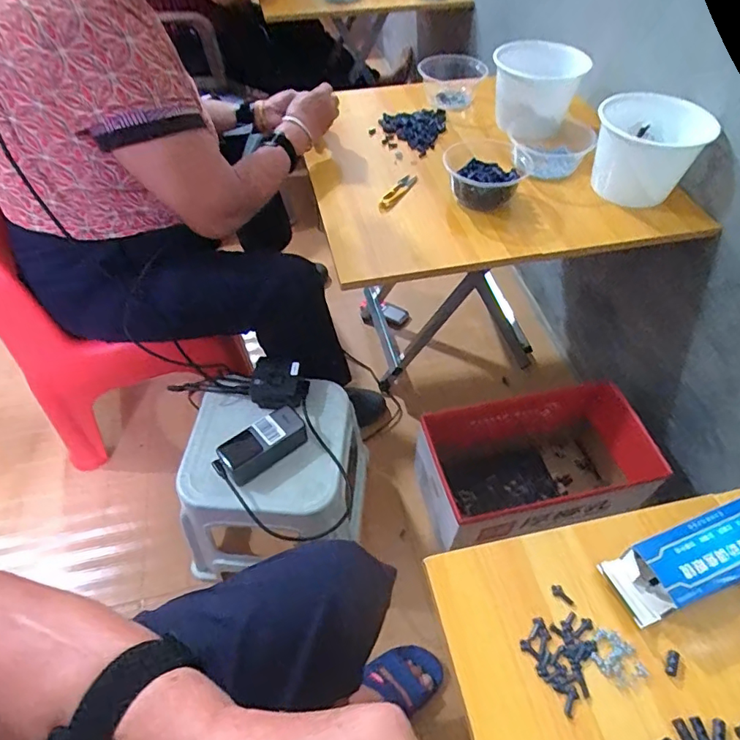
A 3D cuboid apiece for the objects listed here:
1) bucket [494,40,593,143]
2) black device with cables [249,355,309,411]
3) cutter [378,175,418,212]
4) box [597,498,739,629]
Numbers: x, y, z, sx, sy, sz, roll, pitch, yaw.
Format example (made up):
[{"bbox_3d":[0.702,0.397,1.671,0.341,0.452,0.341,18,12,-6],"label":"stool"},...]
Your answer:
[{"bbox_3d":[0.291,-0.478,0.904,0.158,0.129,0.123,10,53,13],"label":"bucket"},{"bbox_3d":[-0.155,0.021,0.863,0.099,0.059,0.087,1,51,0],"label":"black device with cables"},{"bbox_3d":[0.048,-0.308,0.876,0.021,0.012,0.110,26,56,19],"label":"cutter"},{"bbox_3d":[0.298,0.162,0.451,0.176,0.030,0.057,-17,54,-13],"label":"box"}]

